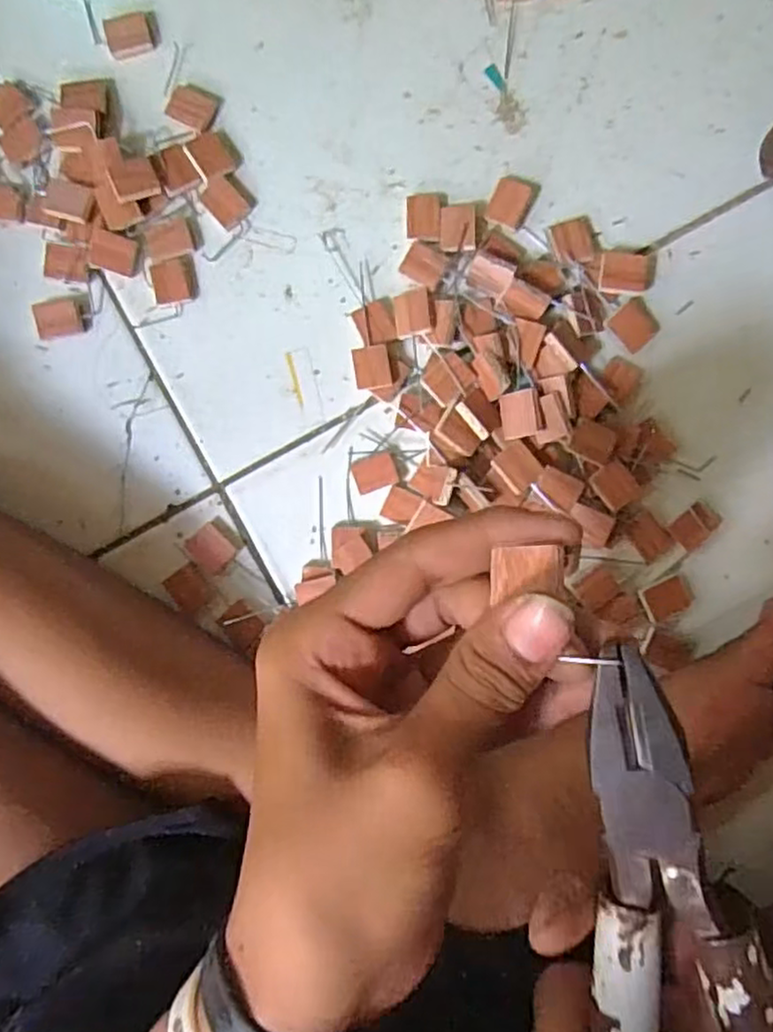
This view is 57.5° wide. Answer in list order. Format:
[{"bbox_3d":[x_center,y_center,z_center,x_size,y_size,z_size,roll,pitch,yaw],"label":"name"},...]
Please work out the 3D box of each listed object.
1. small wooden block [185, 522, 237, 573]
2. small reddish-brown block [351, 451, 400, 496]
[{"bbox_3d":[-0.097,0.018,0.392,0.024,0.006,0.019,45,92,-1],"label":"small wooden block"},{"bbox_3d":[-0.006,-0.023,0.389,0.024,0.004,0.018,-20,91,1],"label":"small reddish-brown block"}]

